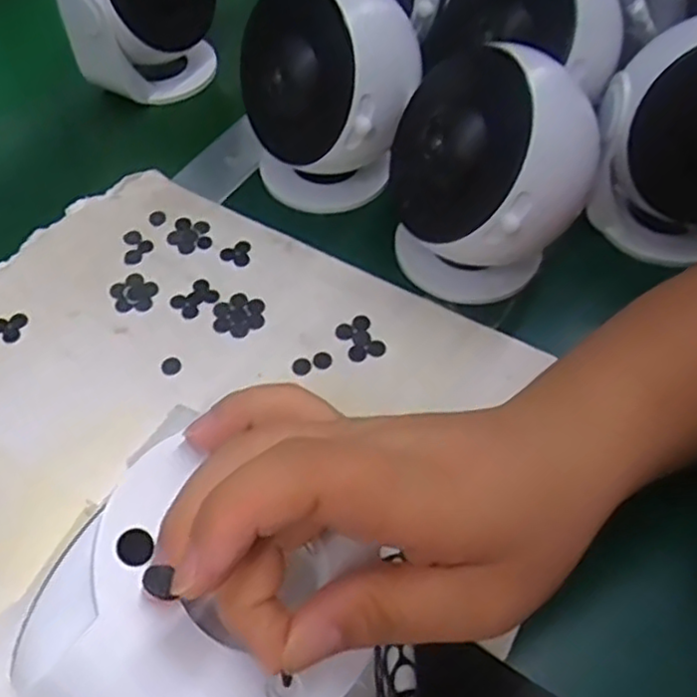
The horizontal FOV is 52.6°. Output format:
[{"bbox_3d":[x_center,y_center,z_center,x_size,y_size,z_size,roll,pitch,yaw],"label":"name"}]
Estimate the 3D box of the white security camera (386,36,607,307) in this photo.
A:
[{"bbox_3d":[0.068,-0.088,0.372,0.089,0.120,0.107,-36,62,-25],"label":"white security camera"}]

